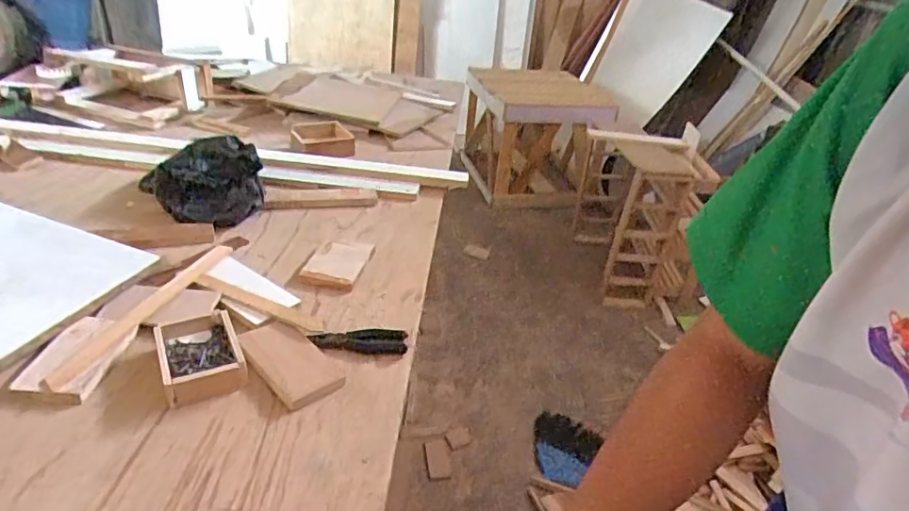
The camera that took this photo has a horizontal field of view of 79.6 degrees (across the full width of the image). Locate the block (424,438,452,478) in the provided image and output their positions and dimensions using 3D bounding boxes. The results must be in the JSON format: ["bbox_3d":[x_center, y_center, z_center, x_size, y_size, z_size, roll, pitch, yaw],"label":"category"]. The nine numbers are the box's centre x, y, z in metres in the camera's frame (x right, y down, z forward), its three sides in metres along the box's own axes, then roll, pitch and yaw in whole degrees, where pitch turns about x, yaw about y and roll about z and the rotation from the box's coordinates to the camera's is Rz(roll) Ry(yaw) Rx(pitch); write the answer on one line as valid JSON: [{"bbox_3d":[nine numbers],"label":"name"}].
[{"bbox_3d":[-0.045,0.579,1.556,0.069,0.017,0.133,-4,30,-8],"label":"block"}]

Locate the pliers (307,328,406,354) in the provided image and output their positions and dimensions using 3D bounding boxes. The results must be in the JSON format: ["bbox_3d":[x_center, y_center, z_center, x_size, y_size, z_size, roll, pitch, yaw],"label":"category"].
[{"bbox_3d":[-0.142,0.127,0.815,0.137,0.024,0.041,2,32,-6],"label":"pliers"}]

